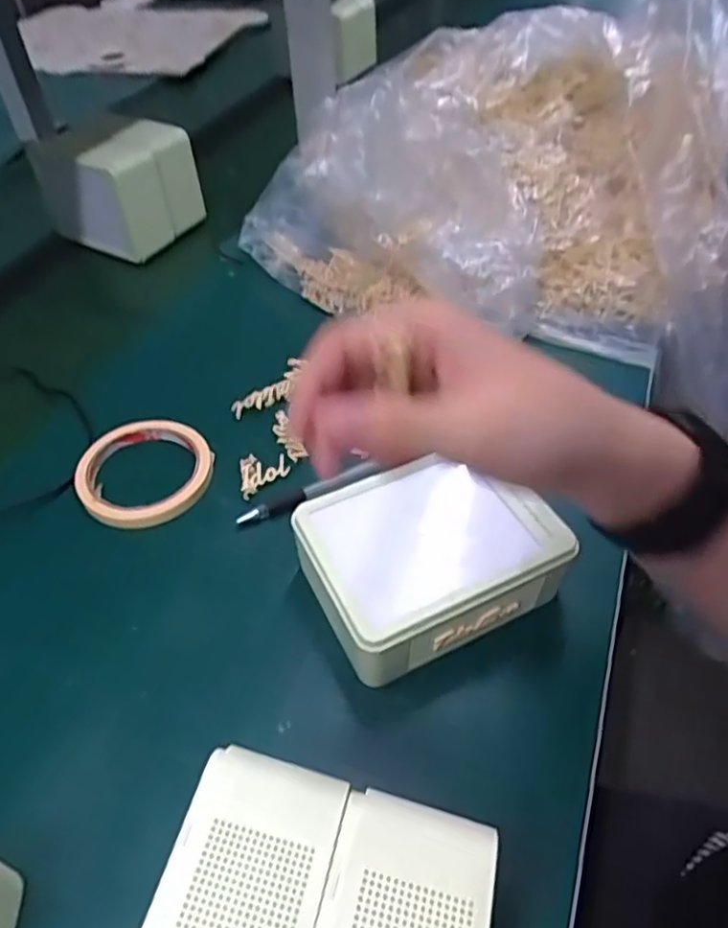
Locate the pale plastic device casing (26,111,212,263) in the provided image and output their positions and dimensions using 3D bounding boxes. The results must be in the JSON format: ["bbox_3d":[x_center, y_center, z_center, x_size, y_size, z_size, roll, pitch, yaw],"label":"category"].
[{"bbox_3d":[-0.269,-0.308,0.703,0.149,0.096,0.122,30,58,28],"label":"pale plastic device casing"}]

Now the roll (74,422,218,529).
[{"bbox_3d":[-0.158,0.004,0.463,0.092,0.017,0.092,-2,47,2],"label":"roll"}]

